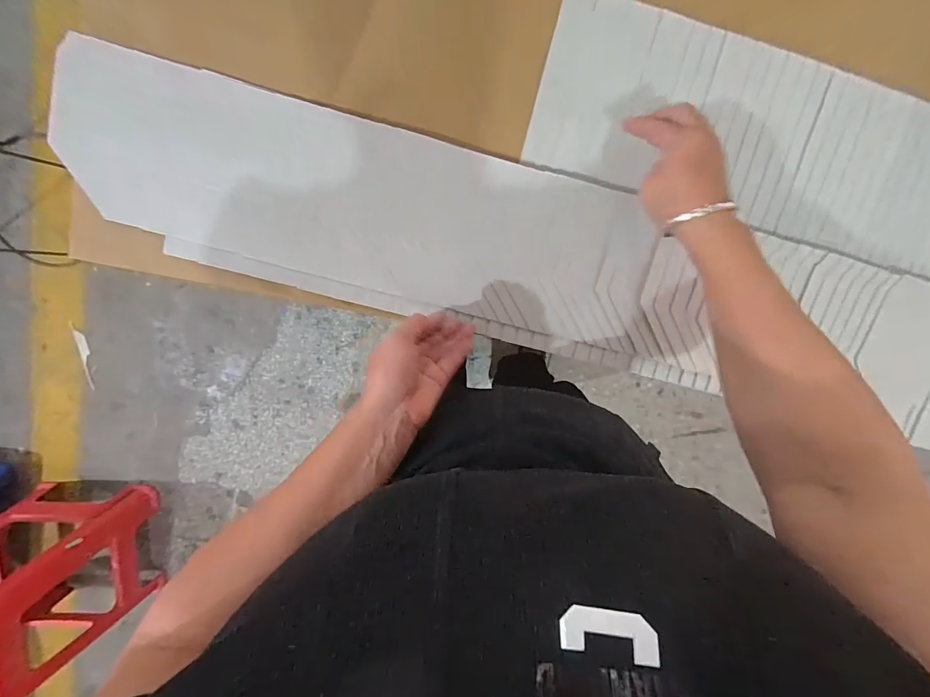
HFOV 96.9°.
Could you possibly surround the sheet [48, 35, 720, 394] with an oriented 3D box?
[{"bbox_3d":[-0.050,-0.127,0.443,0.696,0.014,0.185,15,105,-6],"label":"sheet"}]

